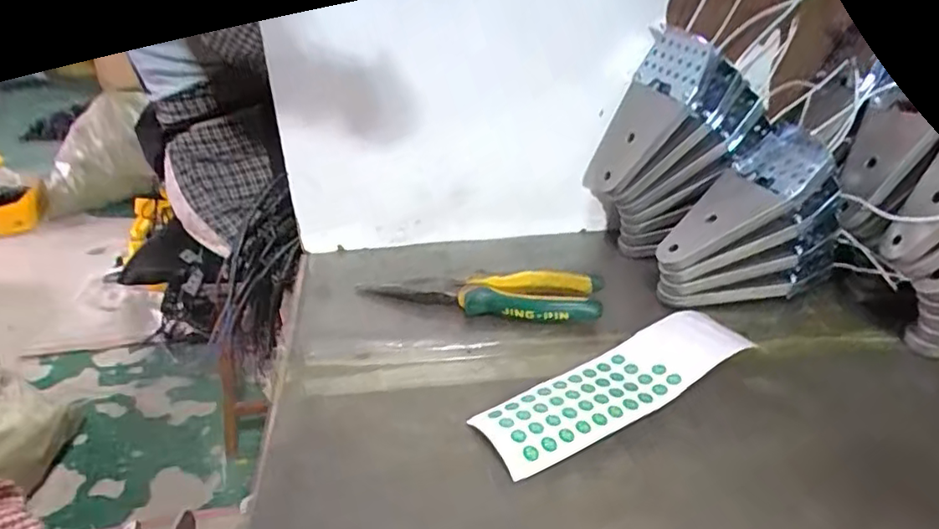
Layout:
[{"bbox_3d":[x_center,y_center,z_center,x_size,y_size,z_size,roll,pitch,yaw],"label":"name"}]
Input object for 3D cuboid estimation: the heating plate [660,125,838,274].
[{"bbox_3d":[0.208,-0.047,0.450,0.143,0.013,0.063,-41,40,7],"label":"heating plate"}]

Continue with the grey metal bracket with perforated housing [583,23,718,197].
[{"bbox_3d":[0.143,-0.120,0.487,0.016,0.149,0.068,12,35,-27],"label":"grey metal bracket with perforated housing"}]

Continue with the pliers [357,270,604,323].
[{"bbox_3d":[0.005,0.023,0.465,0.192,0.025,0.044,5,33,8],"label":"pliers"}]

